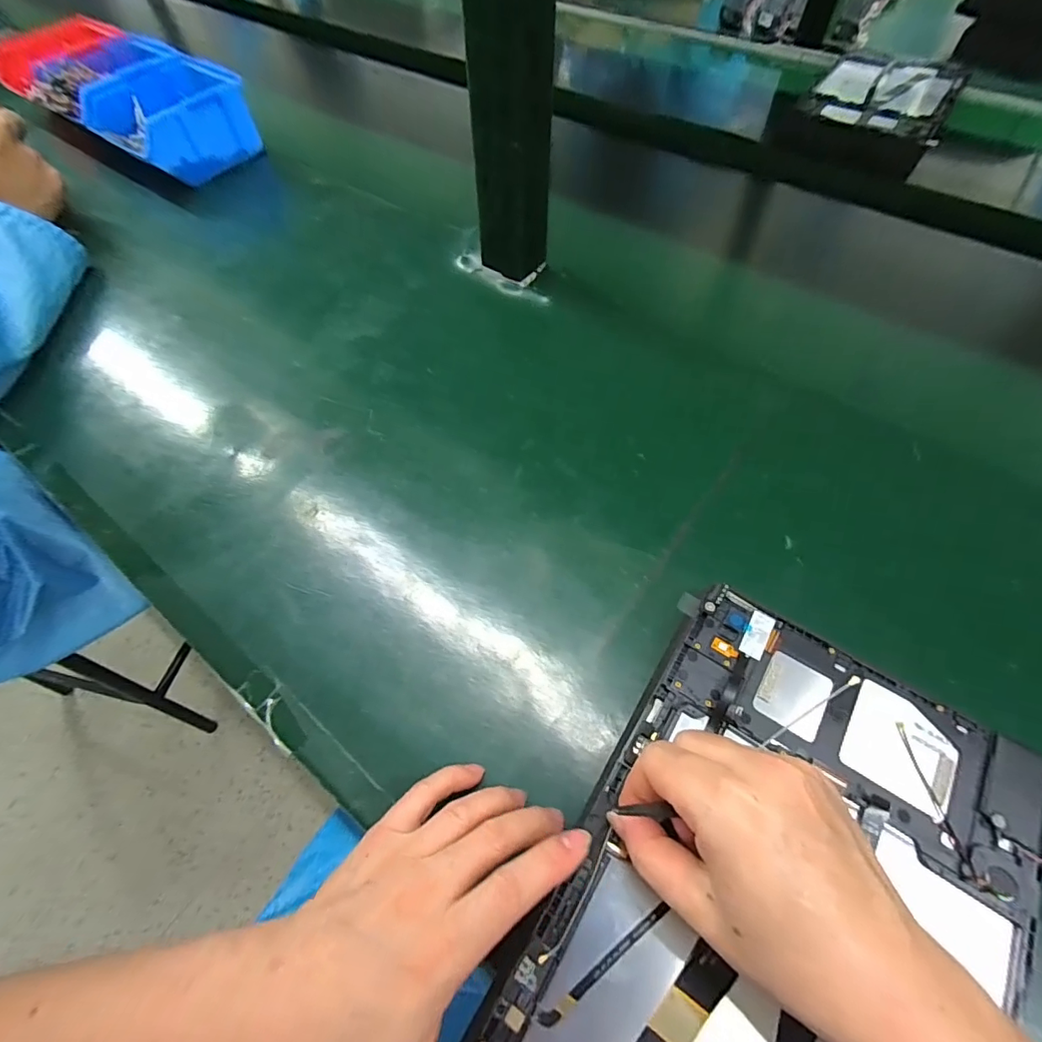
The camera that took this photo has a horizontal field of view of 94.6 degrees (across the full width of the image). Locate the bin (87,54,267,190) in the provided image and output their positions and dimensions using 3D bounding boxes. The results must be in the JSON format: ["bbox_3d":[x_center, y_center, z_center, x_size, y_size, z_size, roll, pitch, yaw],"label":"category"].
[{"bbox_3d":[-0.374,-0.431,0.526,0.129,0.069,0.138,40,70,21],"label":"bin"}]

